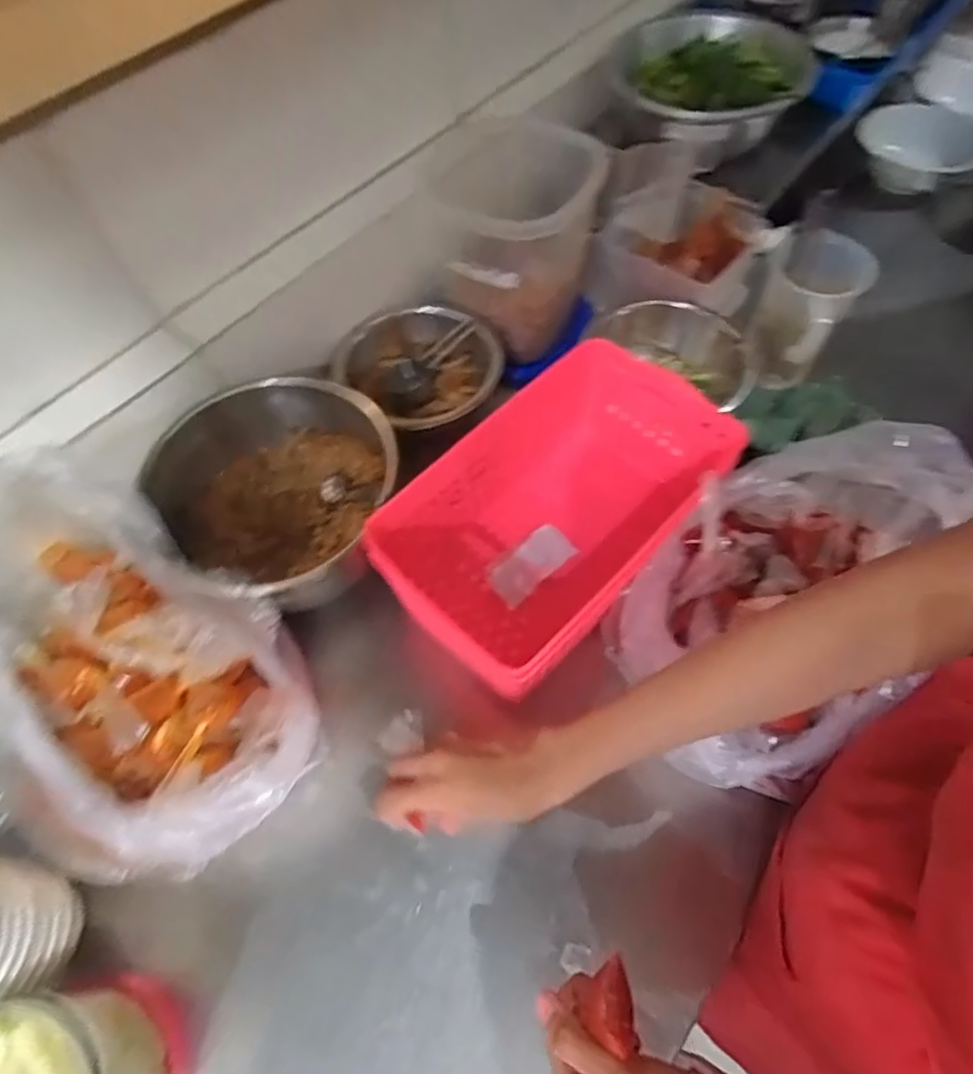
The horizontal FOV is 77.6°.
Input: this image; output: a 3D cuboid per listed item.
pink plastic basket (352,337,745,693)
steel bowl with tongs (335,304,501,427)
[{"bbox_3d":[0.062,-0.030,0.525,0.264,0.122,0.143,-36,66,-16],"label":"pink plastic basket"},{"bbox_3d":[-0.066,-0.187,0.657,0.152,0.055,0.176,-38,66,-17],"label":"steel bowl with tongs"}]

